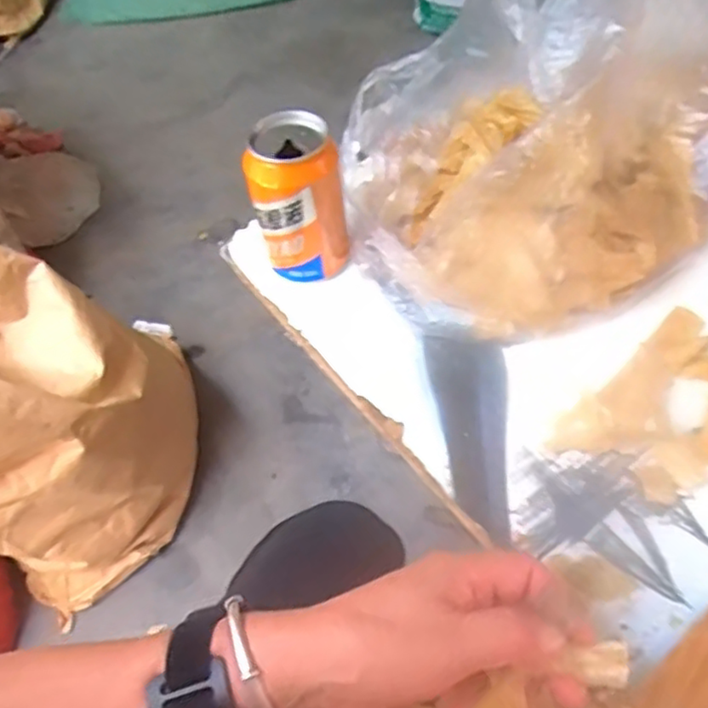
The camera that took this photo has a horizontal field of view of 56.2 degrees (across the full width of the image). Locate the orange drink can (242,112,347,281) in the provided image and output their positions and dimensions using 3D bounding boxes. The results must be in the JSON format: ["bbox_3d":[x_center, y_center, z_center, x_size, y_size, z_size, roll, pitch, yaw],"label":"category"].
[{"bbox_3d":[-0.041,-0.108,0.478,0.068,0.106,0.059,-4,53,3],"label":"orange drink can"}]

